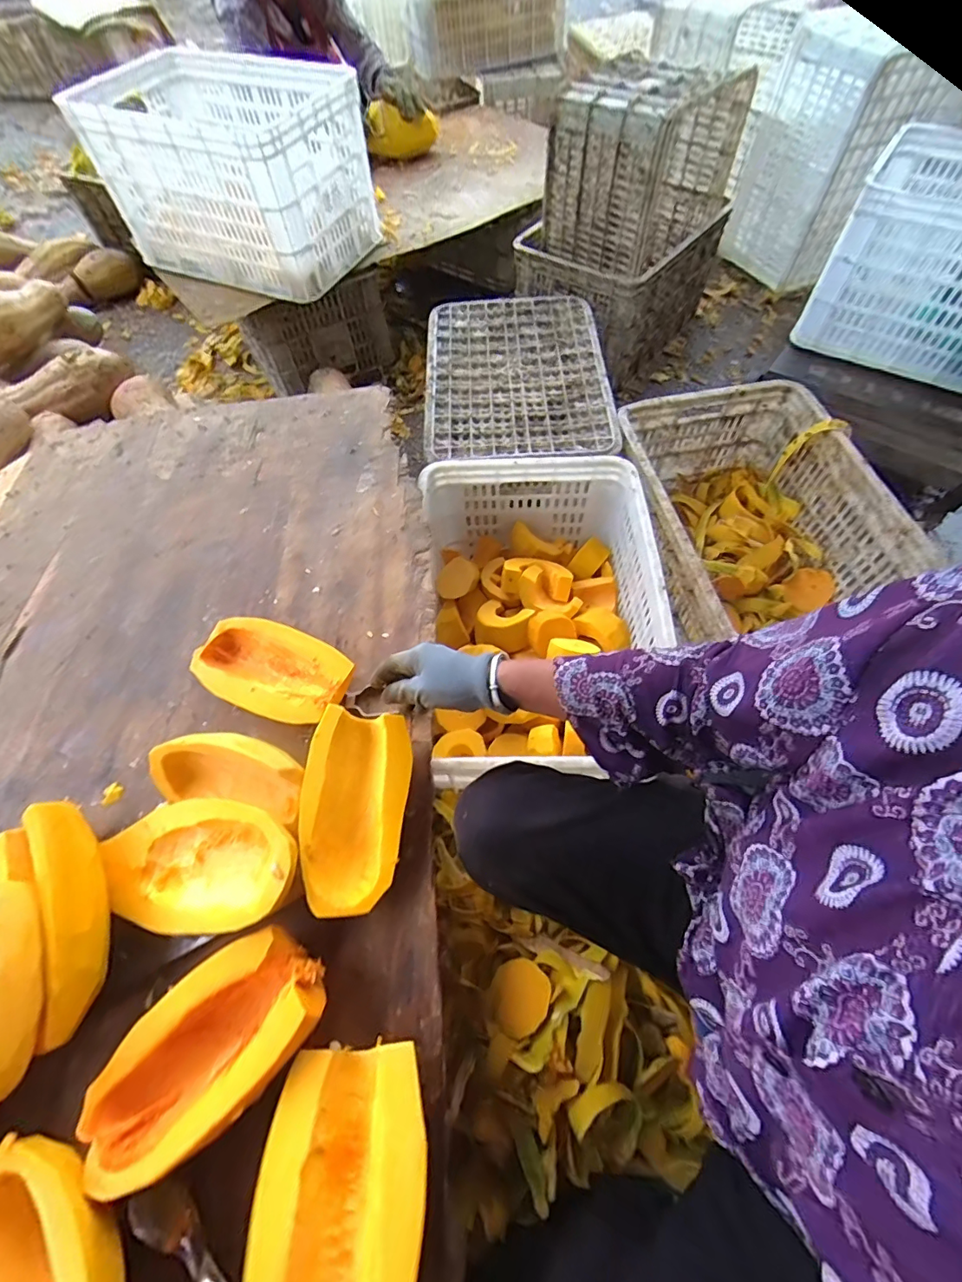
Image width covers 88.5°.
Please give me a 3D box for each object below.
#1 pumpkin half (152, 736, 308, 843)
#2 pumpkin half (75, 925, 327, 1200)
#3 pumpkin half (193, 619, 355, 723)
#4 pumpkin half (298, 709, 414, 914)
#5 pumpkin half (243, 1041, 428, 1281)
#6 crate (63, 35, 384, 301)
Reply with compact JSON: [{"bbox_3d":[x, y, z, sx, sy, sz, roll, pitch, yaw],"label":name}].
[{"bbox_3d":[-0.267,0.143,0.530,0.180,0.092,0.070,11,63,8],"label":"pumpkin half"},{"bbox_3d":[-0.231,0.347,0.420,0.190,0.067,0.107,-37,67,-16],"label":"pumpkin half"},{"bbox_3d":[-0.246,0.041,0.600,0.186,0.052,0.106,20,64,12],"label":"pumpkin half"},{"bbox_3d":[-0.130,0.171,0.512,0.097,0.061,0.194,2,62,3],"label":"pumpkin half"},{"bbox_3d":[-0.104,0.440,0.371,0.121,0.060,0.208,3,48,-6],"label":"pumpkin half"},{"bbox_3d":[-0.550,-1.056,1.115,0.564,0.271,0.381,24,66,14],"label":"crate"}]

